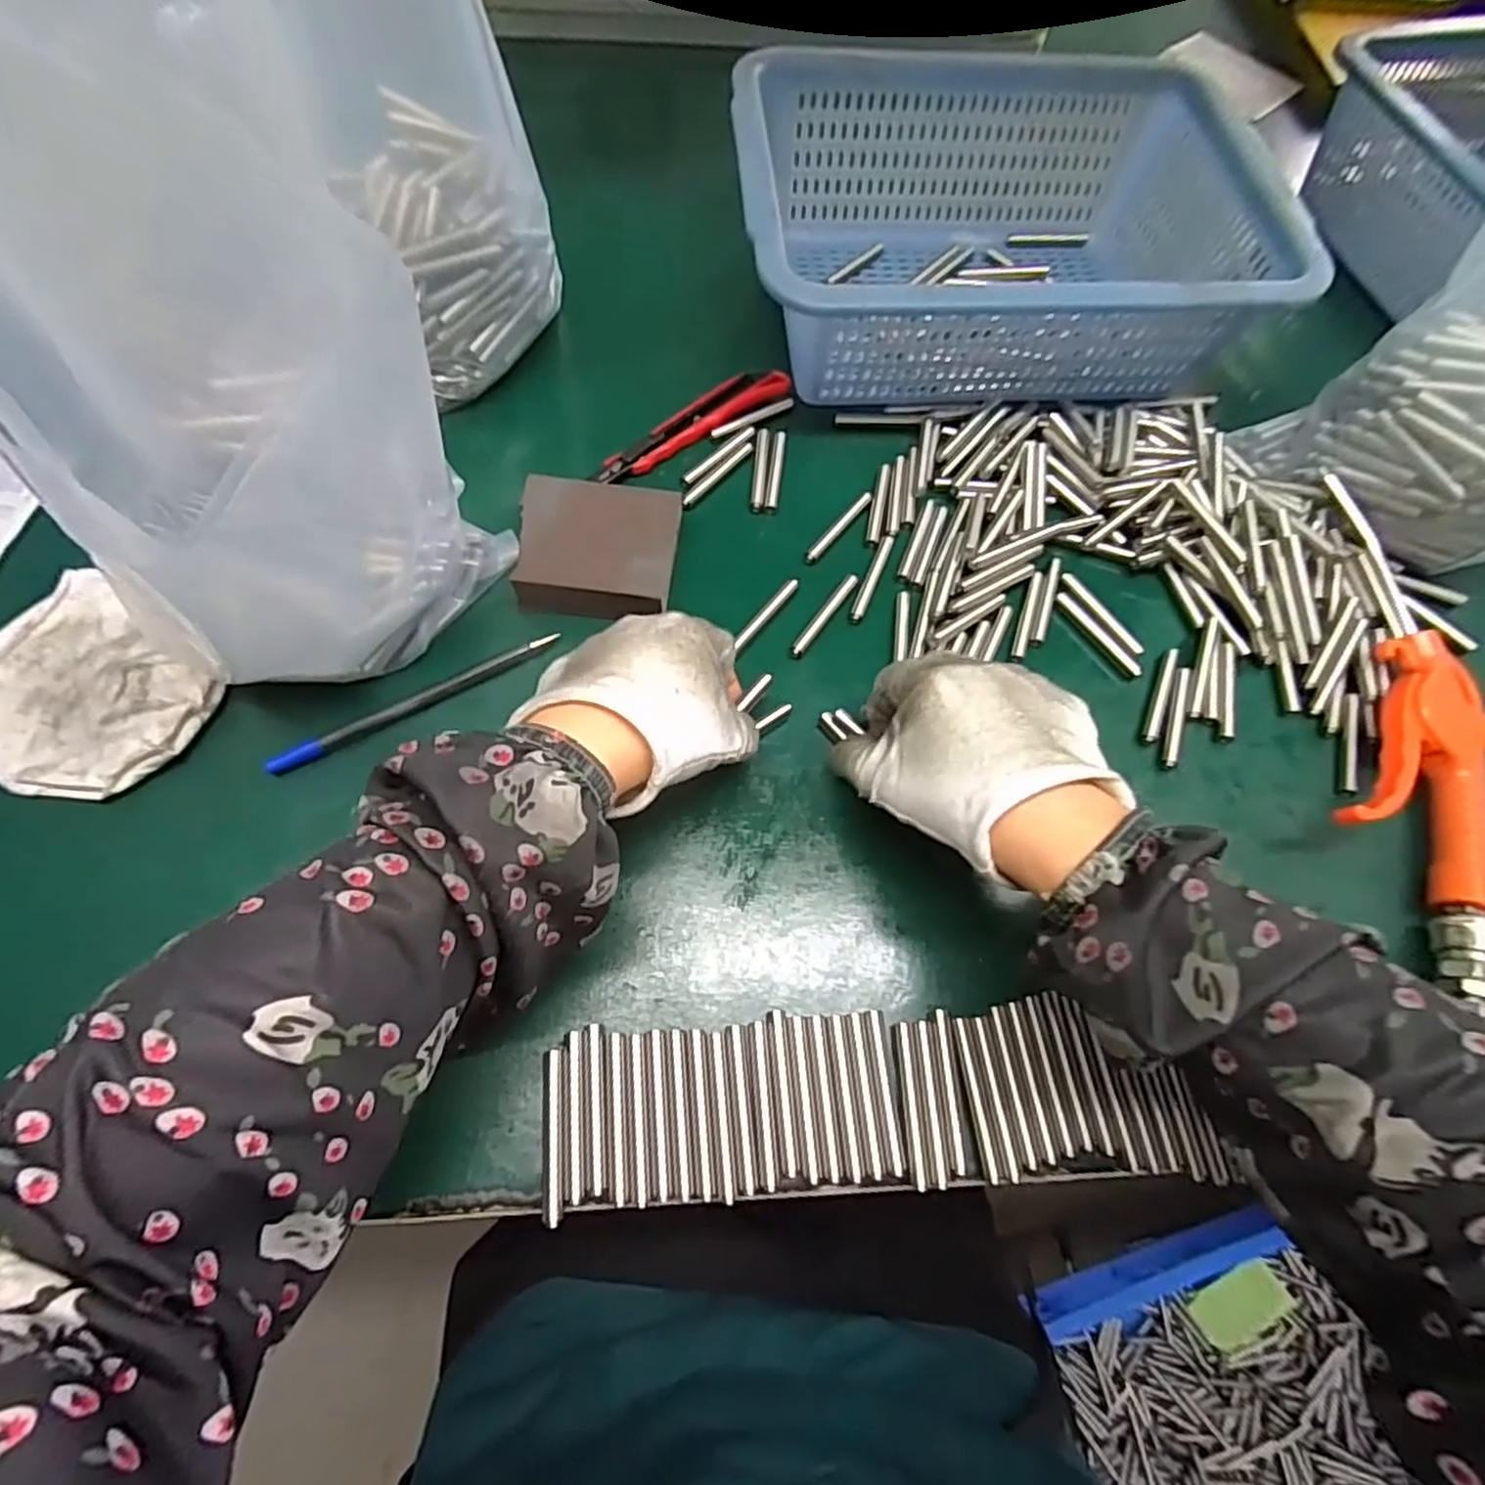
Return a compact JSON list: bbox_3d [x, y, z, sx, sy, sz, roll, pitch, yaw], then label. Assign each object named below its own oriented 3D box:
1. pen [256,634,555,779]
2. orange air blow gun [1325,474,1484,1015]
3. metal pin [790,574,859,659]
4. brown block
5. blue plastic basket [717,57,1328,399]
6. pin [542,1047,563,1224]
[{"bbox_3d":[-0.156,-0.020,0.350,0.143,0.013,0.007,-29,71,-15],"label":"pen"},{"bbox_3d":[0.315,-0.008,0.350,0.092,0.036,0.253,21,67,6],"label":"orange air blow gun"},{"bbox_3d":[0.043,-0.066,0.379,0.007,0.007,0.058,34,69,12],"label":"metal pin"},{"bbox_3d":[-0.075,-0.101,0.379,0.079,0.022,0.079,5,66,-1],"label":"brown block"},{"bbox_3d":[0.145,-0.310,0.441,0.286,0.089,0.220,-1,66,-3],"label":"blue plastic basket"},{"bbox_3d":[-0.071,0.146,0.270,0.007,0.004,0.058,-4,66,-5],"label":"pin"}]

